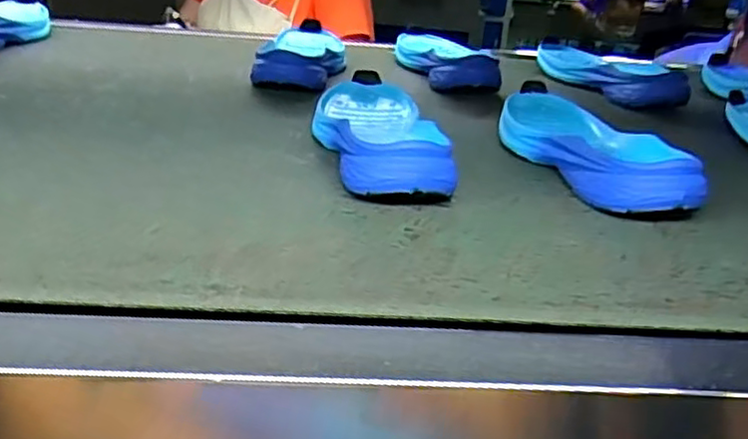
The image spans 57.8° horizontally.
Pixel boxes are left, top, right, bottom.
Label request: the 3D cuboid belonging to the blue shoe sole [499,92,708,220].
[{"bbox_3d":[0.163,-0.067,0.548,0.087,0.037,0.242,-1,29,-10],"label":"blue shoe sole"}]

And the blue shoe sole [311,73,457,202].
[{"bbox_3d":[0.000,-0.081,0.548,0.087,0.041,0.247,0,29,-8],"label":"blue shoe sole"}]

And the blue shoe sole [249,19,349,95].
[{"bbox_3d":[-0.083,-0.203,0.790,0.092,0.039,0.241,4,28,0],"label":"blue shoe sole"}]

